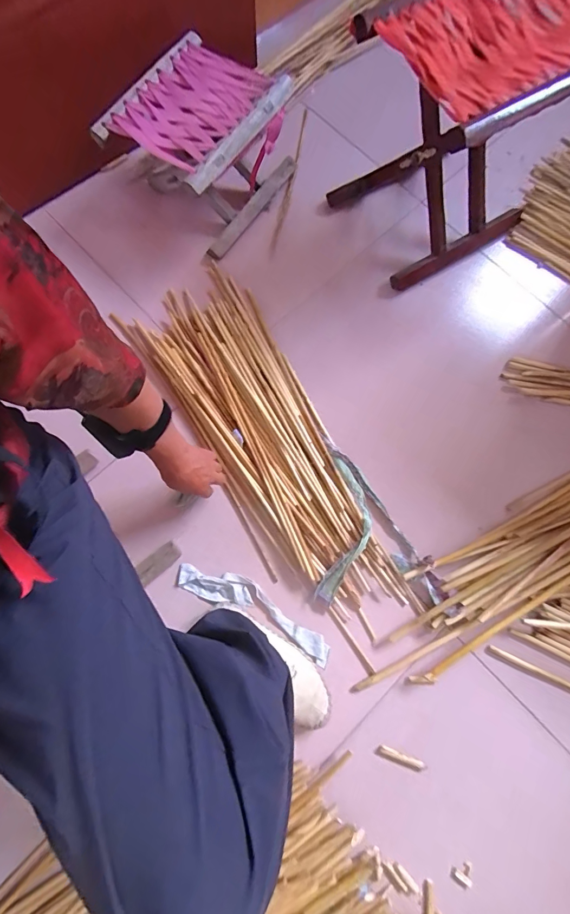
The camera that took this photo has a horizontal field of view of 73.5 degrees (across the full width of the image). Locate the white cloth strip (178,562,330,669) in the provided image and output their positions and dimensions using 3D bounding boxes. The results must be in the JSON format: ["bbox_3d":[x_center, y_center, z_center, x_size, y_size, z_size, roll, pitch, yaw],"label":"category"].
[{"bbox_3d":[-0.050,0.251,0.640,0.279,0.009,0.062,27,78,4],"label":"white cloth strip"}]

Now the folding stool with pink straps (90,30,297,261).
[{"bbox_3d":[-0.160,-0.602,0.755,0.253,0.177,0.276,35,79,6],"label":"folding stool with pink straps"}]

